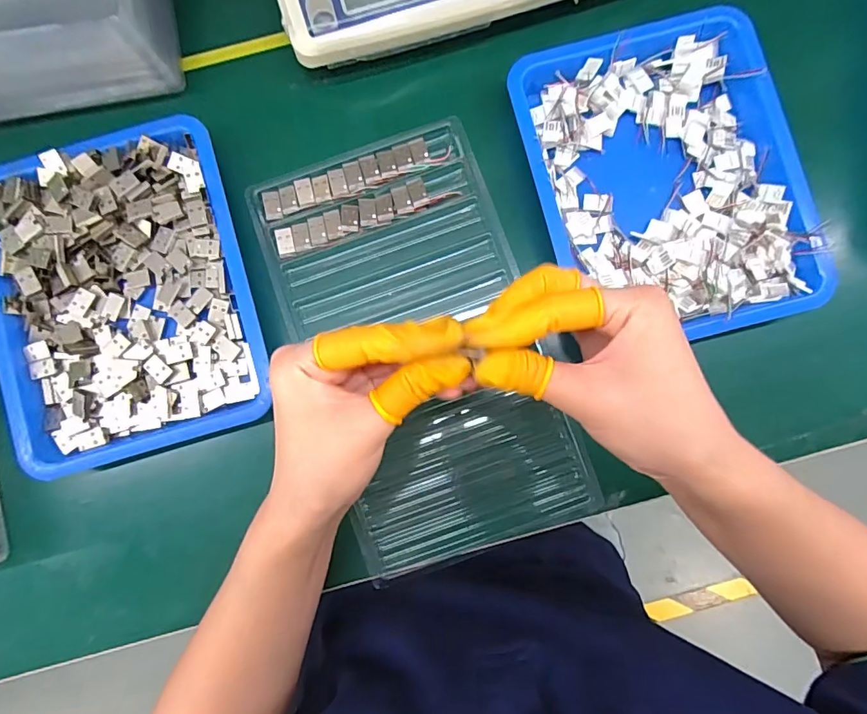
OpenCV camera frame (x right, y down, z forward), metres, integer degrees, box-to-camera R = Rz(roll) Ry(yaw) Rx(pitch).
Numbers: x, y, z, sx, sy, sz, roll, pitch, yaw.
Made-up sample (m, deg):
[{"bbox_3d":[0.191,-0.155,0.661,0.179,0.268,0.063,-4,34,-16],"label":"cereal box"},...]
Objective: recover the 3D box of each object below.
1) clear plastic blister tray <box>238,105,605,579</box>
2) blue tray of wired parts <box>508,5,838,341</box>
[{"bbox_3d":[-0.008,-0.010,0.330,0.163,0.029,0.295,-19,91,-1],"label":"clear plastic blister tray"},{"bbox_3d":[0.157,-0.121,0.317,0.168,0.031,0.212,-15,91,-1],"label":"blue tray of wired parts"}]

